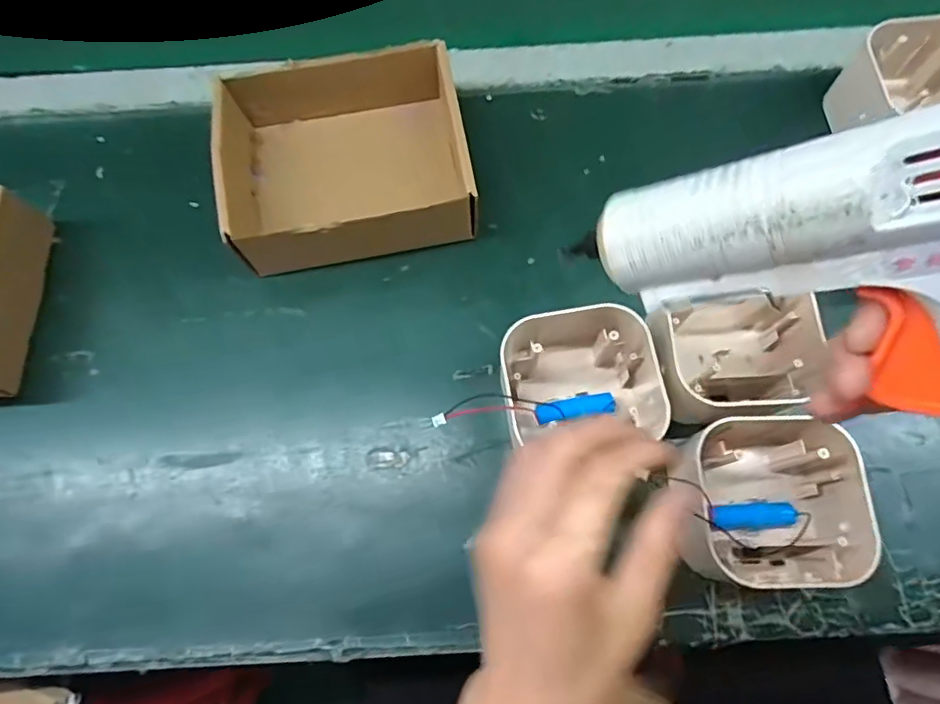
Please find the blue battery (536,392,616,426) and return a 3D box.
[{"bbox_3d":[0.069,0.036,0.372,0.051,0.018,0.016,-10,72,-2],"label":"blue battery"}]

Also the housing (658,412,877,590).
[{"bbox_3d":[0.171,0.088,0.333,0.094,0.055,0.090,4,72,2],"label":"housing"}]

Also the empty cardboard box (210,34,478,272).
[{"bbox_3d":[-0.088,-0.136,0.415,0.165,0.057,0.139,-10,72,-2],"label":"empty cardboard box"}]

